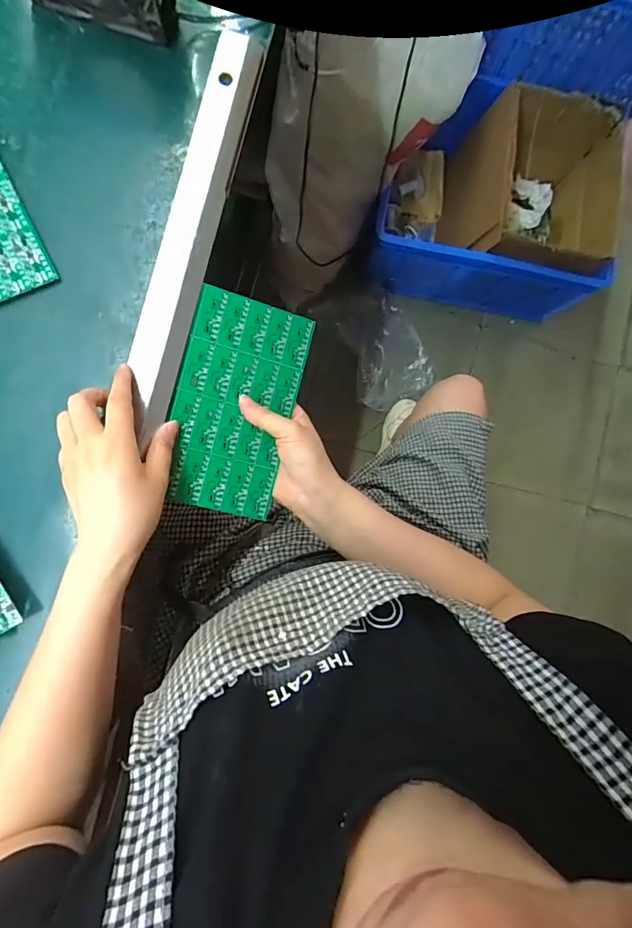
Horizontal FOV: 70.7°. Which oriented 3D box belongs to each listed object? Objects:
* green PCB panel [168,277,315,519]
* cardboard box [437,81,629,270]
[{"bbox_3d":[-0.072,-0.054,0.403,0.102,0.004,0.189,14,88,-13],"label":"green PCB panel"},{"bbox_3d":[0.487,-0.606,1.035,0.300,0.249,0.367,5,87,-7],"label":"cardboard box"}]

